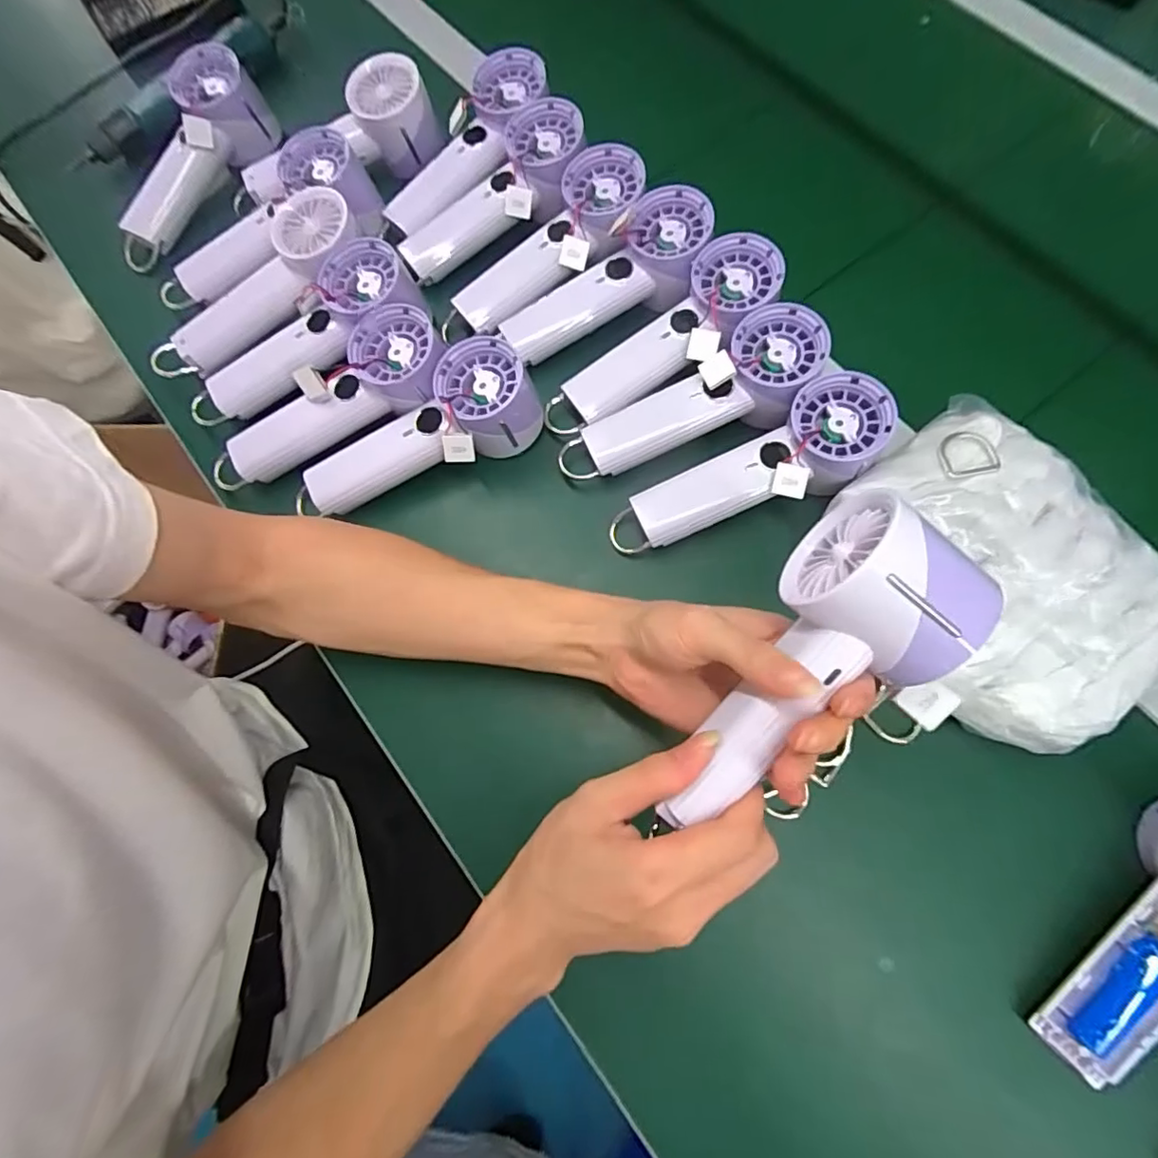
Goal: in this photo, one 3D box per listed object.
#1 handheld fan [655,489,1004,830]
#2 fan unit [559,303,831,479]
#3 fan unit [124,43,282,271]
[{"bbox_3d":[0.099,0.045,0.252,0.073,0.050,0.160,39,101,12],"label":"handheld fan"},{"bbox_3d":[0.079,-0.122,0.415,0.198,0.045,0.064,-26,73,11],"label":"fan unit"},{"bbox_3d":[-0.342,-0.358,0.510,0.072,0.057,0.192,31,90,10],"label":"fan unit"}]

